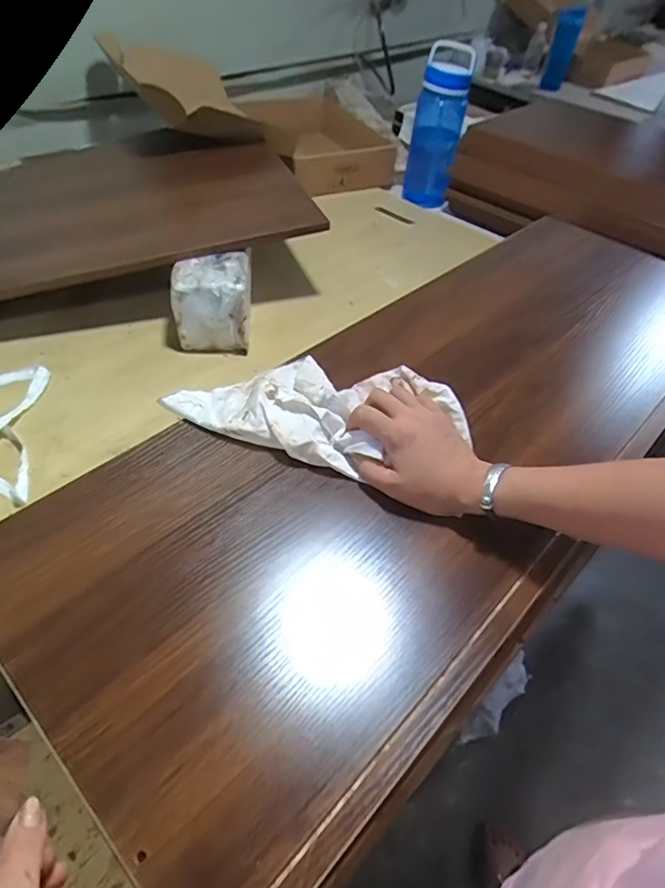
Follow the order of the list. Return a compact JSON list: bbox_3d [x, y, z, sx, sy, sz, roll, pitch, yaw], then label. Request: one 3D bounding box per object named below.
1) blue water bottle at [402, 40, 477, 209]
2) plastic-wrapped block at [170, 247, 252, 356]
[{"bbox_3d":[0.224,-0.675,1.147,0.100,0.263,0.100,10,48,3],"label":"blue water bottle"},{"bbox_3d":[-0.172,-0.215,0.786,0.106,0.100,0.133,1,48,-5],"label":"plastic-wrapped block"}]

